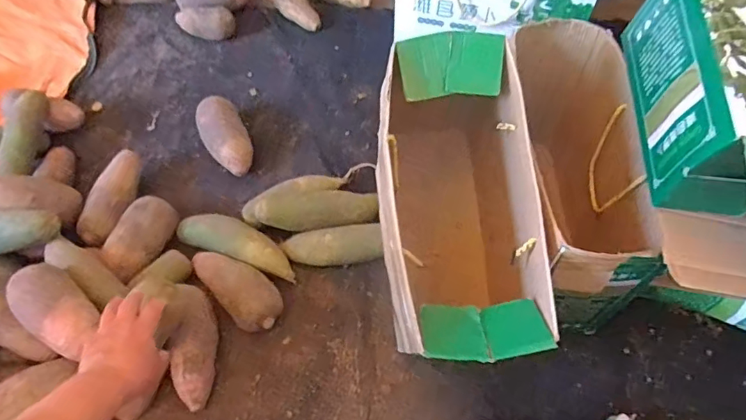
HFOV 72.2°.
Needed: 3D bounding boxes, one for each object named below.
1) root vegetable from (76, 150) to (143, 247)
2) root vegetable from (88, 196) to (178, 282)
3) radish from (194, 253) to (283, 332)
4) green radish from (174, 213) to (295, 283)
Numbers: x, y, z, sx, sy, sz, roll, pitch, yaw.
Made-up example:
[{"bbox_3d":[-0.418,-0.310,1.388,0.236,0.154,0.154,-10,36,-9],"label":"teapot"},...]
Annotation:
[{"bbox_3d":[-0.429,-0.023,0.844,0.051,0.057,0.170,8,57,7],"label":"root vegetable"},{"bbox_3d":[-0.368,0.038,0.794,0.071,0.058,0.143,15,58,11],"label":"root vegetable"},{"bbox_3d":[-0.207,0.117,0.783,0.073,0.070,0.169,-39,64,-22],"label":"radish"},{"bbox_3d":[-0.217,0.057,0.819,0.204,0.061,0.064,22,60,15],"label":"green radish"}]

